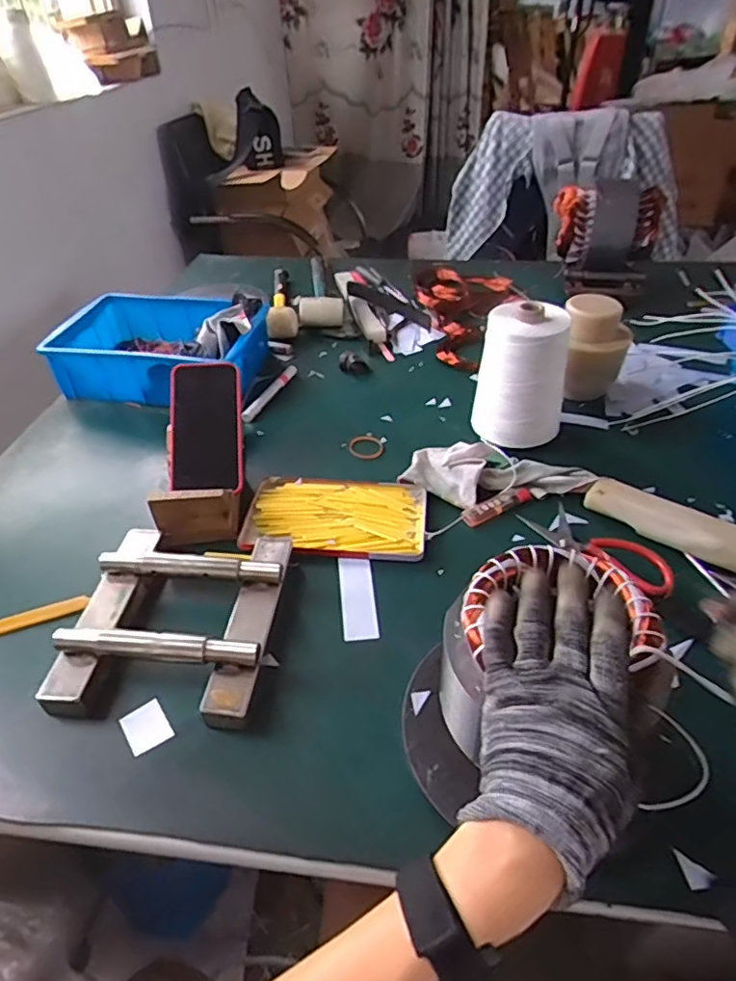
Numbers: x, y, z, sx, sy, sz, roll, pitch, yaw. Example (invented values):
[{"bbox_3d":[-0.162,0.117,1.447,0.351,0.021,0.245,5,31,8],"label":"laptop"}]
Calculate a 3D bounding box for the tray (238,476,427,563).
[{"bbox_3d":[-0.036,0.029,0.681,0.201,0.014,0.121,2,40,6],"label":"tray"}]

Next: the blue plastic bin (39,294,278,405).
[{"bbox_3d":[-0.315,-0.222,0.919,0.291,0.087,0.210,6,41,10],"label":"blue plastic bin"}]

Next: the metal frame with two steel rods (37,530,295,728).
[{"bbox_3d":[-0.175,0.113,0.556,0.179,0.041,0.195,1,40,3],"label":"metal frame with two steel rods"}]

